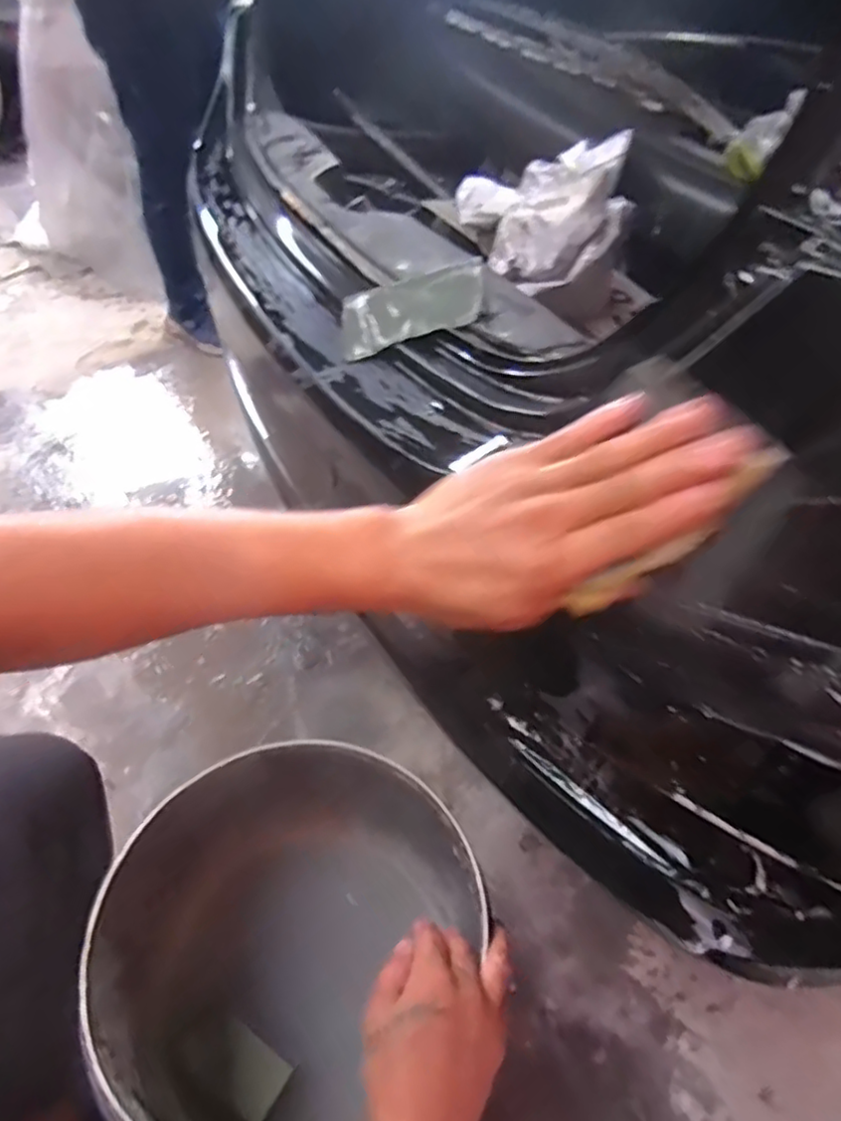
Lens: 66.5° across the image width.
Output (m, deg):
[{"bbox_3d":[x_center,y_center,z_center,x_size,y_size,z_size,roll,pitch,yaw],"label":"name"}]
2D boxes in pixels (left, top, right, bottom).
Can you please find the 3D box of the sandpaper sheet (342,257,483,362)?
[{"bbox_3d":[-0.009,-0.196,0.497,0.117,0.006,0.068,-10,61,21],"label":"sandpaper sheet"}]

